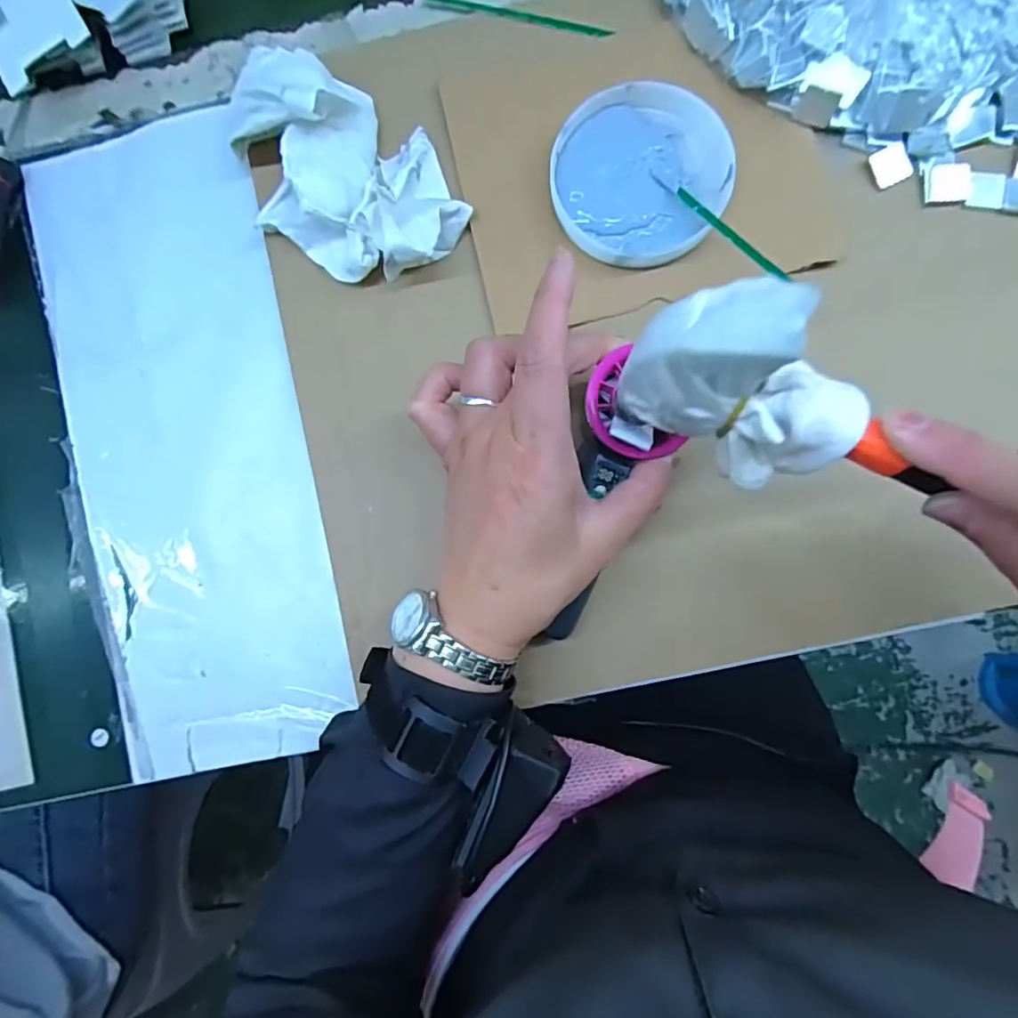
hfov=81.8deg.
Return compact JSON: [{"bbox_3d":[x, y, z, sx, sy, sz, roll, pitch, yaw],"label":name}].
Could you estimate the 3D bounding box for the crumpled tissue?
[{"bbox_3d":[-0.101,-0.198,0.337,0.156,0.045,0.099,33,89,6],"label":"crumpled tissue"}]

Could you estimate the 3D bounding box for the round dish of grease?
[{"bbox_3d":[0.076,-0.191,0.338,0.097,0.018,0.098,0,84,3],"label":"round dish of grease"}]

